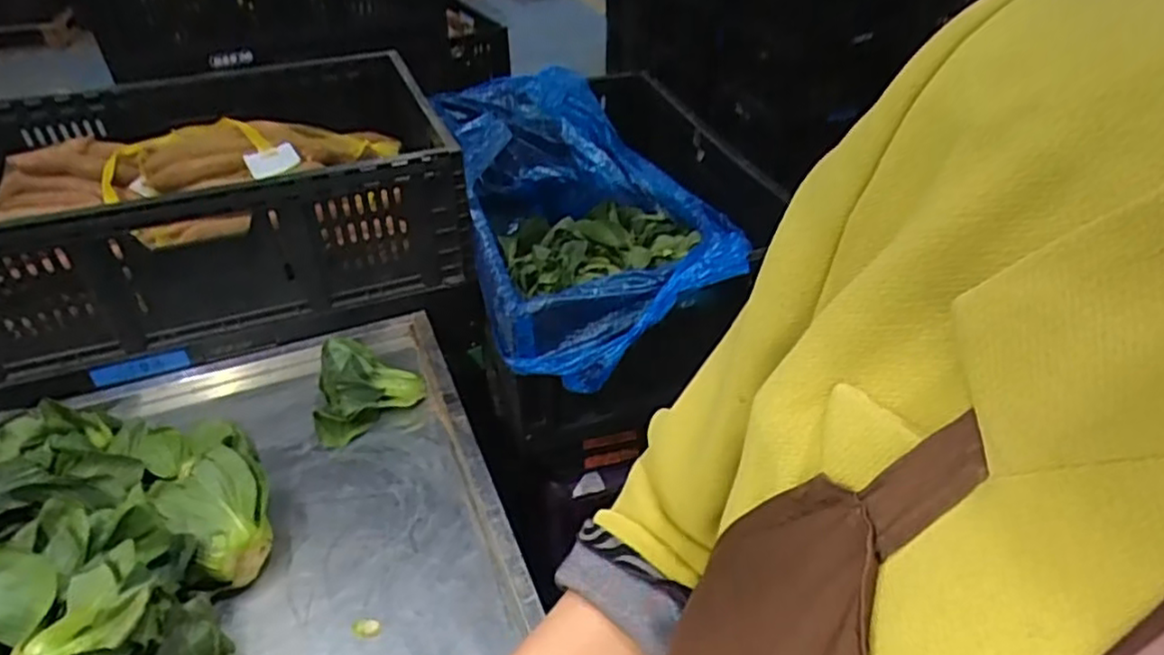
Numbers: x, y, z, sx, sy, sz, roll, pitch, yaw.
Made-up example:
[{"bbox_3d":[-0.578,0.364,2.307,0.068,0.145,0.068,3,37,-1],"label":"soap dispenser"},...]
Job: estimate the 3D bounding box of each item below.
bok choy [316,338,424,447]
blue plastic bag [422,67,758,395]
[{"bbox_3d":[-0.236,0.072,0.771,0.105,0.073,0.096,0,41,0],"label":"bok choy"},{"bbox_3d":[0.015,-0.160,0.970,0.346,0.203,0.620,-10,42,-11],"label":"blue plastic bag"}]

